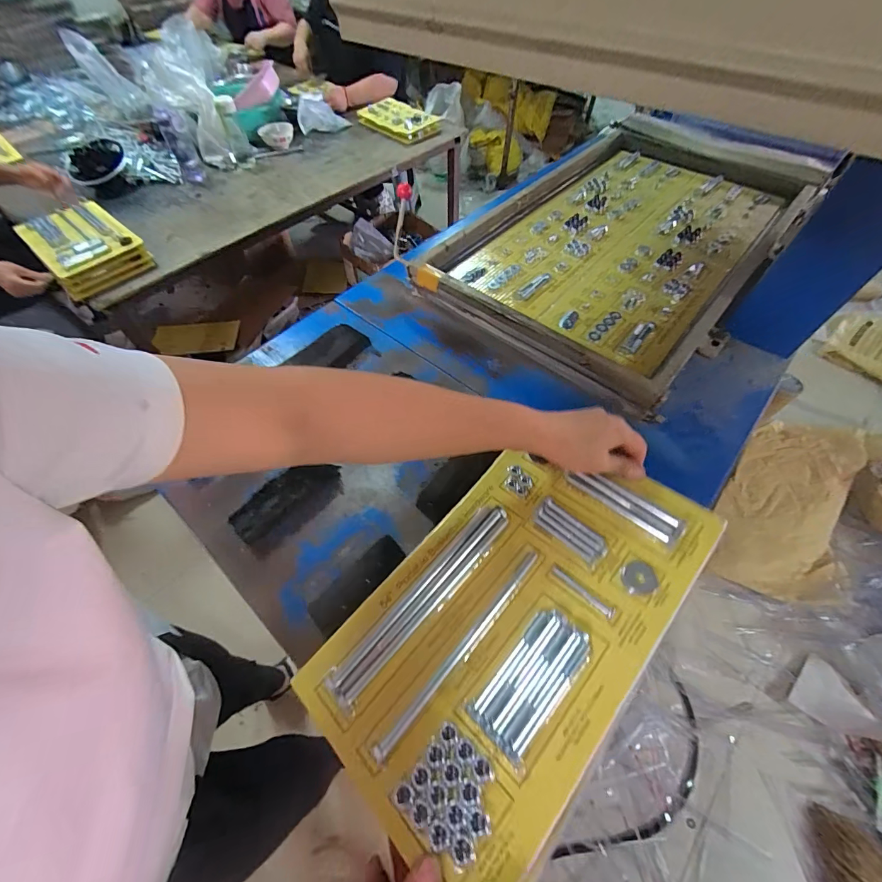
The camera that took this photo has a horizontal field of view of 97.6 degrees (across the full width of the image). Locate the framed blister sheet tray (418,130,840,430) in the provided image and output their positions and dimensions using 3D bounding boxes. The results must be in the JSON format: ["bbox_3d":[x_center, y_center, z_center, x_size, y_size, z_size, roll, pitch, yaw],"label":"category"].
[{"bbox_3d":[0.416,-0.457,0.787,0.485,0.085,0.921,35,67,21],"label":"framed blister sheet tray"}]

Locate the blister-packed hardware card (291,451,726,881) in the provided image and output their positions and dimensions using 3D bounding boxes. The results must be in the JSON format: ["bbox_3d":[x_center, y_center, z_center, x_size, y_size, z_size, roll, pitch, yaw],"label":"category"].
[{"bbox_3d":[0.069,0.157,0.370,0.235,0.017,0.371,32,64,32],"label":"blister-packed hardware card"}]

